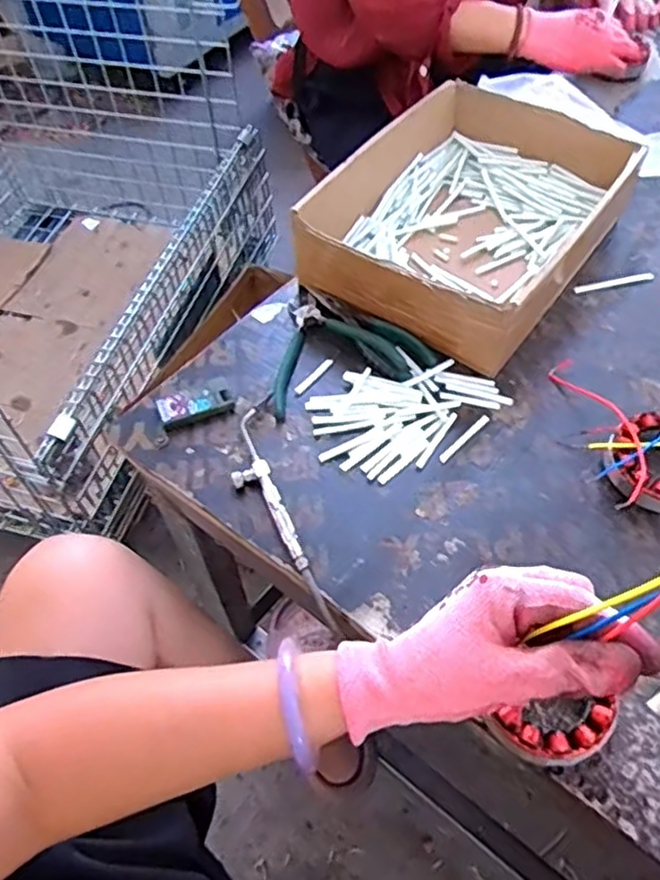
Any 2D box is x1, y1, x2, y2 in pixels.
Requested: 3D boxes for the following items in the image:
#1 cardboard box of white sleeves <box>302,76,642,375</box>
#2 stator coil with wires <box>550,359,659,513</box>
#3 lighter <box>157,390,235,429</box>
[{"bbox_3d":[0.155,-0.243,0.720,0.243,0.087,0.344,30,60,21],"label":"cardboard box of white sleeves"},{"bbox_3d":[0.296,-0.021,0.586,0.180,0.035,0.171,-1,54,1],"label":"stator coil with wires"},{"bbox_3d":[-0.122,-0.032,0.619,0.065,0.014,0.030,-20,56,-12],"label":"lighter"}]

